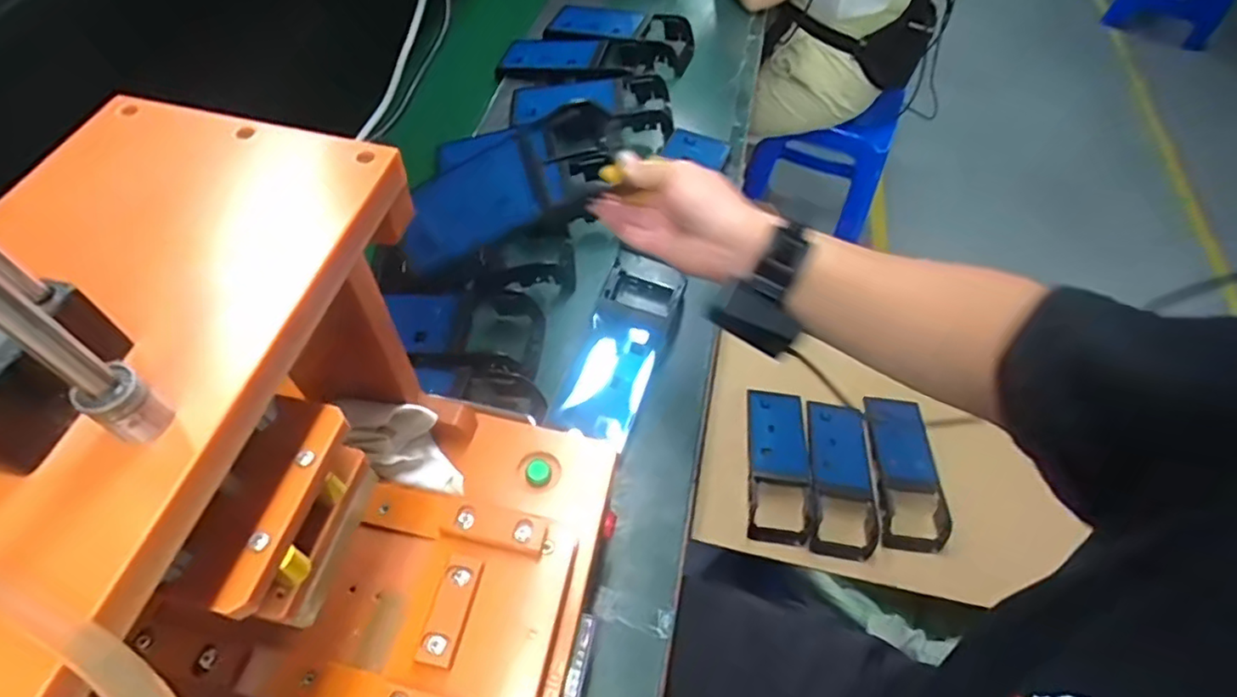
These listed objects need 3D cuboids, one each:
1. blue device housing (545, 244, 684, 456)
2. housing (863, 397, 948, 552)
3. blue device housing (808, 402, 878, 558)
[{"bbox_3d":[0.004,-0.010,0.598,0.077,0.029,0.212,18,57,10],"label":"blue device housing"},{"bbox_3d":[0.381,0.158,0.826,0.089,0.035,0.212,2,56,-1],"label":"housing"},{"bbox_3d":[0.293,0.163,0.817,0.085,0.032,0.210,7,56,3],"label":"blue device housing"}]

